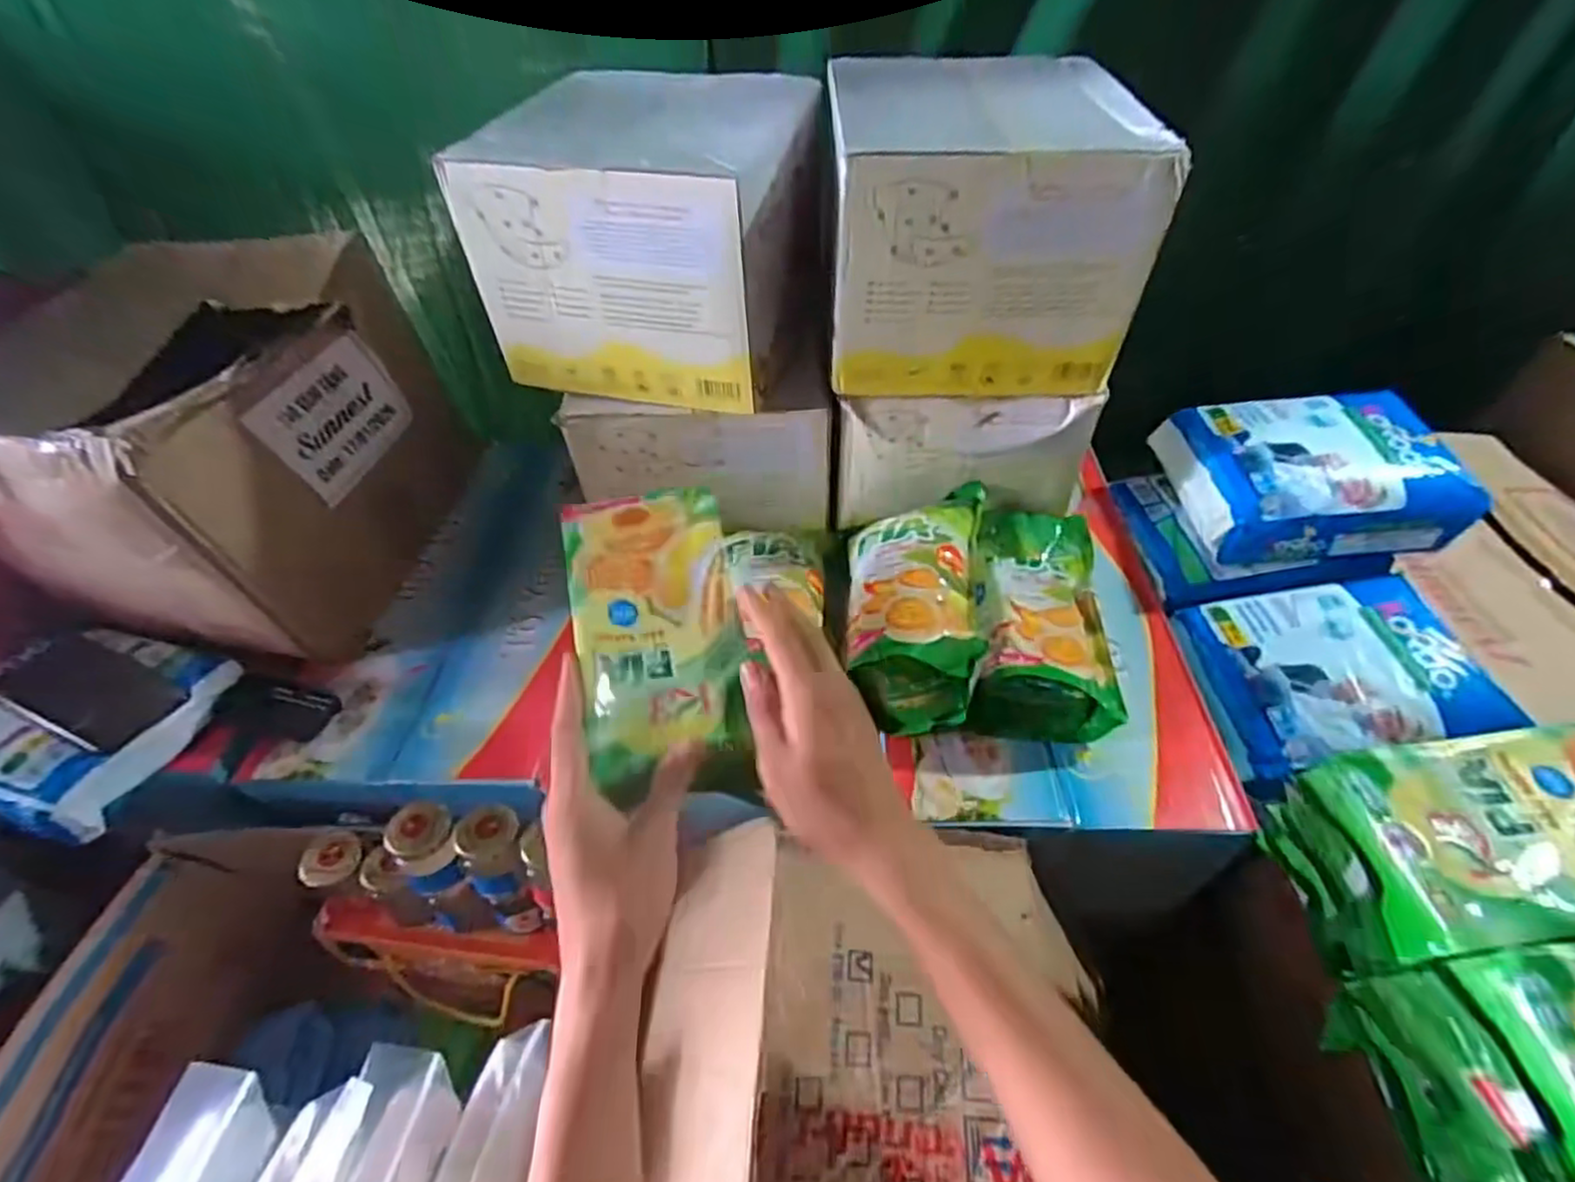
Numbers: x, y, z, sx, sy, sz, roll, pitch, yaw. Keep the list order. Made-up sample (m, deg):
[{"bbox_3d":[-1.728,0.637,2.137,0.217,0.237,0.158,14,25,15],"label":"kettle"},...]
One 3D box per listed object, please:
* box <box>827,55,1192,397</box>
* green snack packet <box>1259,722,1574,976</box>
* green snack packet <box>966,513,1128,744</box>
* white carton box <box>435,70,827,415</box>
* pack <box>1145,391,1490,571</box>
[{"bbox_3d":[0.159,-0.322,0.607,0.240,0.195,0.231,-1,49,3],"label":"box"},{"bbox_3d":[0.412,0.143,0.399,0.216,0.052,0.112,-6,49,-2],"label":"green snack packet"},{"bbox_3d":[0.231,0.015,0.640,0.124,0.070,0.257,8,50,10],"label":"green snack packet"},{"bbox_3d":[-0.113,-0.321,0.627,0.238,0.179,0.248,10,50,12],"label":"white carton box"},{"bbox_3d":[0.514,-0.120,0.689,0.221,0.079,0.174,-1,49,3],"label":"pack"}]

